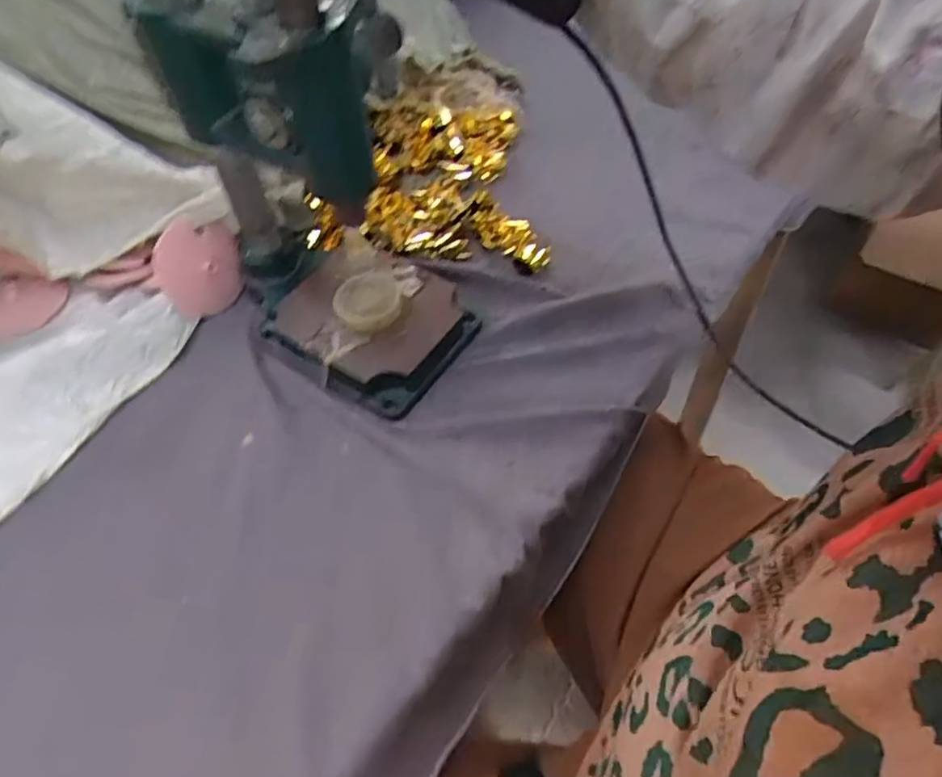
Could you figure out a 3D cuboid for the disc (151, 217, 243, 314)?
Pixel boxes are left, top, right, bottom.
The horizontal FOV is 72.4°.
[{"bbox_3d":[-0.222,-0.098,0.525,0.064,0.074,0.016,-4,17,-40],"label":"disc"}]

